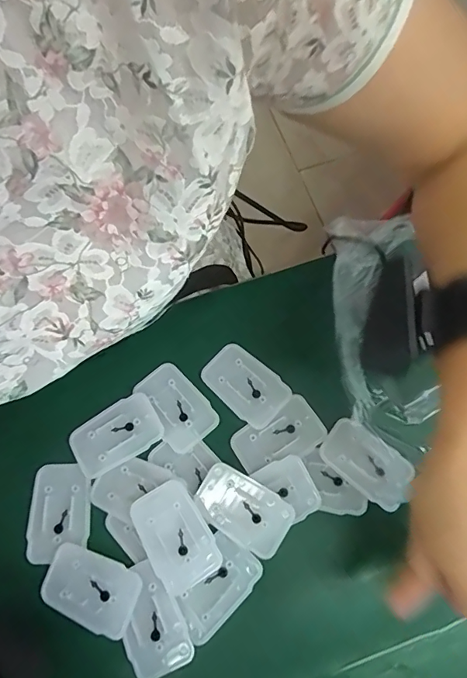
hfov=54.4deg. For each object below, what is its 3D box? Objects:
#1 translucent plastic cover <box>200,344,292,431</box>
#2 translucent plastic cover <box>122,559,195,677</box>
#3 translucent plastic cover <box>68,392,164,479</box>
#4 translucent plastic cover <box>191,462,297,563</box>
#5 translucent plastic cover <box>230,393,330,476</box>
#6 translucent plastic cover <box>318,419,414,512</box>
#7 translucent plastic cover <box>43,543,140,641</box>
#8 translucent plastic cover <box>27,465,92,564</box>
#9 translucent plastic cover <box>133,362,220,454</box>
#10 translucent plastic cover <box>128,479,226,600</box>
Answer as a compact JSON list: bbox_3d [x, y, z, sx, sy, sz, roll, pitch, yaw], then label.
[{"bbox_3d":[0.009,0.037,0.369,0.068,0.004,0.044,42,78,13],"label":"translucent plastic cover"},{"bbox_3d":[-0.059,0.195,0.316,0.042,0.009,0.070,-27,74,-7],"label":"translucent plastic cover"},{"bbox_3d":[-0.093,0.075,0.358,0.069,0.004,0.043,-31,74,-8],"label":"translucent plastic cover"},{"bbox_3d":[0.007,0.126,0.337,0.070,0.011,0.043,32,76,11],"label":"translucent plastic cover"},{"bbox_3d":[0.036,0.077,0.356,0.069,0.007,0.042,-32,74,-9],"label":"translucent plastic cover"},{"bbox_3d":[0.101,0.094,0.346,0.067,0.009,0.041,36,76,12],"label":"translucent plastic cover"},{"bbox_3d":[-0.102,0.177,0.322,0.068,0.010,0.045,19,74,7],"label":"translucent plastic cover"},{"bbox_3d":[-0.131,0.130,0.343,0.045,0.004,0.068,-2,72,1],"label":"translucent plastic cover"},{"bbox_3d":[-0.047,0.053,0.365,0.043,0.004,0.068,-39,76,-10],"label":"translucent plastic cover"},{"bbox_3d":[-0.042,0.142,0.329,0.043,0.014,0.070,-30,74,-8],"label":"translucent plastic cover"}]

